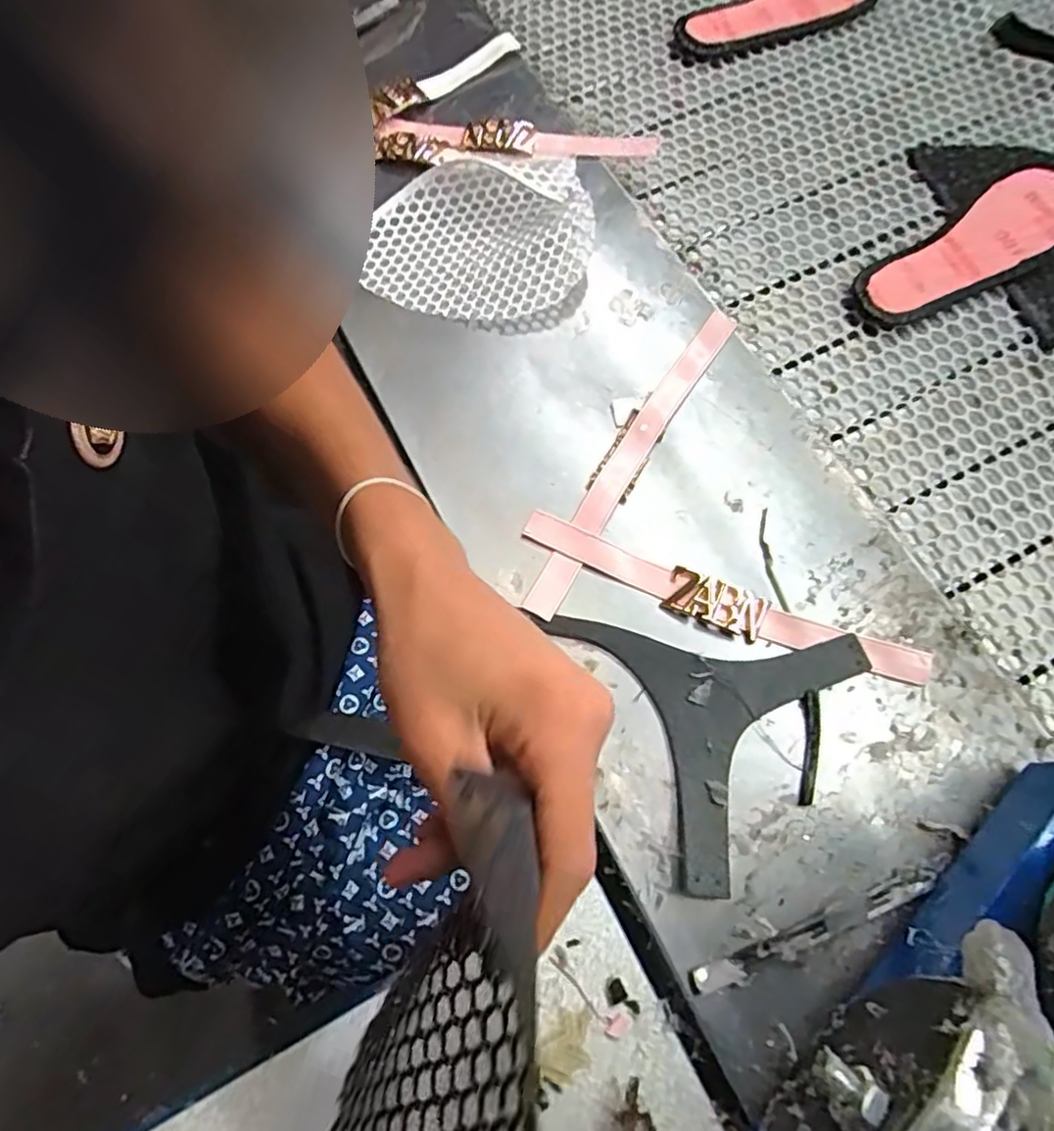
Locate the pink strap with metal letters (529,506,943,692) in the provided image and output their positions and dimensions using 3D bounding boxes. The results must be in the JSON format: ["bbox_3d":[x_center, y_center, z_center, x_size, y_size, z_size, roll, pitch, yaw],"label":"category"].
[{"bbox_3d":[0.116,0.022,0.397,0.250,0.007,0.028,21,73,8],"label":"pink strap with metal letters"}]

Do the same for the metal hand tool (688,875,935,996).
[{"bbox_3d":[0.150,0.191,0.338,0.139,0.008,0.013,-21,72,-6],"label":"metal hand tool"}]

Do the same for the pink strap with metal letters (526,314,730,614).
[{"bbox_3d":[0.068,-0.075,0.431,0.028,0.011,0.249,31,74,11],"label":"pink strap with metal letters"}]

